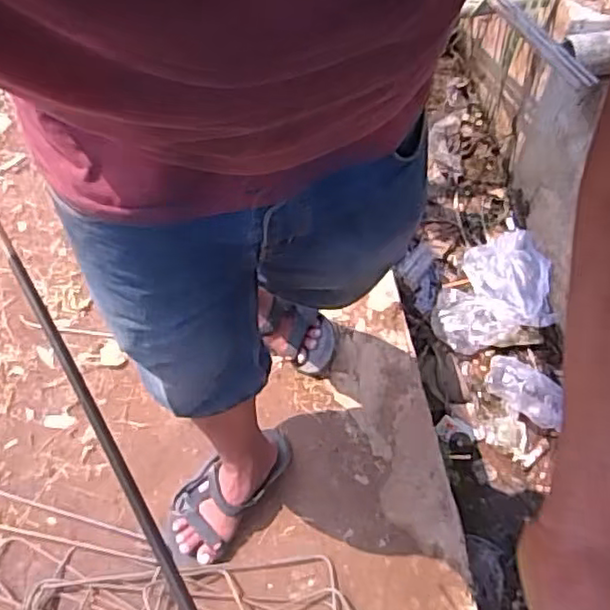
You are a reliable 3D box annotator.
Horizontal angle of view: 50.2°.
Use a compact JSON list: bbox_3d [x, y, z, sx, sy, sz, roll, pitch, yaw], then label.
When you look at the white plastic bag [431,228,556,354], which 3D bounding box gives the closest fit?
[{"bbox_3d":[0.495,-0.044,1.777,0.316,0.114,0.309,-9,67,-3],"label":"white plastic bag"}]

